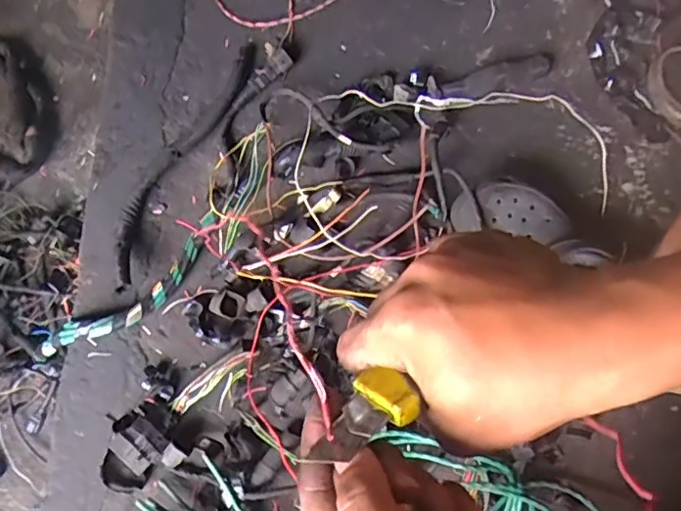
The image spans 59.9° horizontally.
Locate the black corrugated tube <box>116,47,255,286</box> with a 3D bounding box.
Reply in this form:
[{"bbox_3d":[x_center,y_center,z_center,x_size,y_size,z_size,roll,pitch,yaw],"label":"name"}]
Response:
[{"bbox_3d":[-0.226,-0.144,0.845,0.067,0.042,0.411,22,77,6],"label":"black corrugated tube"}]

